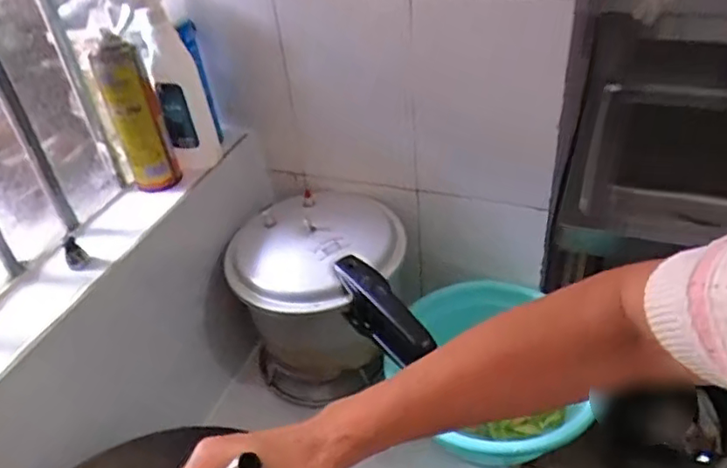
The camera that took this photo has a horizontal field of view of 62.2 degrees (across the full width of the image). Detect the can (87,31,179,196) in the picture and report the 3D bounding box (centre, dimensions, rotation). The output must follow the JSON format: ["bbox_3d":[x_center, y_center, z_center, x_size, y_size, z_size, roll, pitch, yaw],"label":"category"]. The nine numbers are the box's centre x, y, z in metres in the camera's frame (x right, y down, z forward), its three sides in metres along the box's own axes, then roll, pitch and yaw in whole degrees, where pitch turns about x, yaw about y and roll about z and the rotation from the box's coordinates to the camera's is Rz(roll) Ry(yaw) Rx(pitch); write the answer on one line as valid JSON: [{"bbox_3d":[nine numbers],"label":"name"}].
[{"bbox_3d":[-0.314,-0.162,0.830,0.066,0.212,0.049,-18,39,-16],"label":"can"}]

